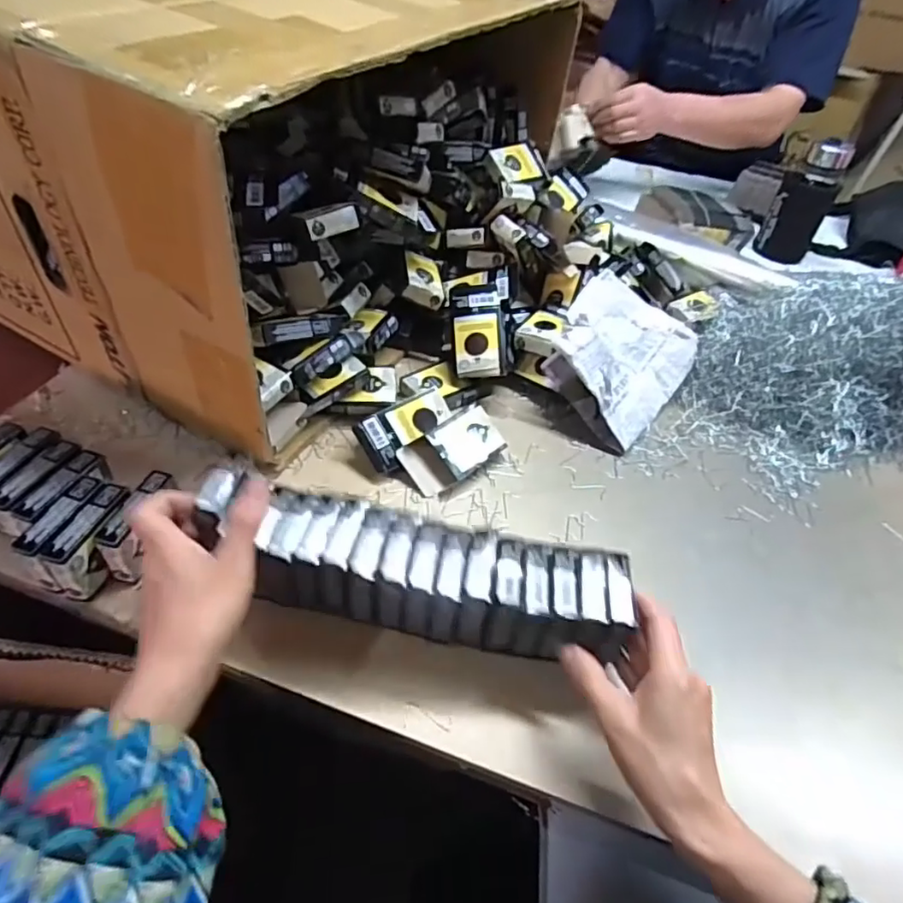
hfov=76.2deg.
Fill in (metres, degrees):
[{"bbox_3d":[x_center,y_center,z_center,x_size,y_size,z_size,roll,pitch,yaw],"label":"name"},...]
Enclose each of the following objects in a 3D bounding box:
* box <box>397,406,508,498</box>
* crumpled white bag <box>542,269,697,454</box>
[{"bbox_3d":[0.002,-0.002,0.561,0.098,0.030,0.055,-36,97,-32],"label":"box"},{"bbox_3d":[0.182,-0.108,0.650,0.148,0.088,0.184,32,50,21],"label":"crumpled white bag"}]

